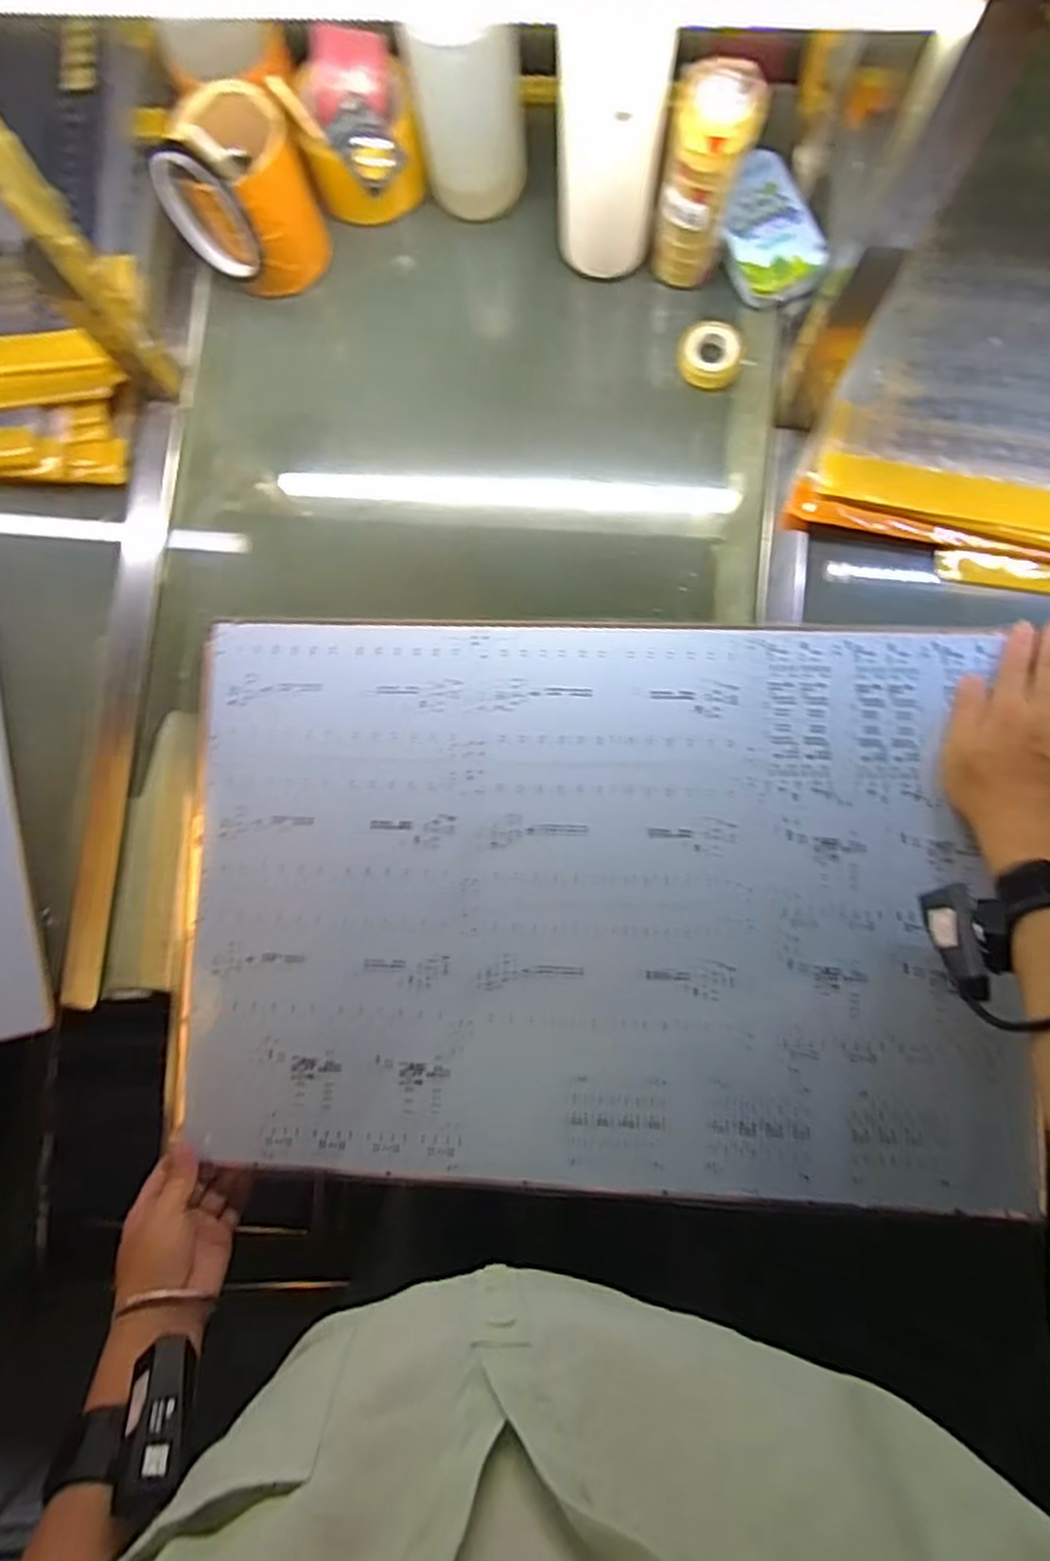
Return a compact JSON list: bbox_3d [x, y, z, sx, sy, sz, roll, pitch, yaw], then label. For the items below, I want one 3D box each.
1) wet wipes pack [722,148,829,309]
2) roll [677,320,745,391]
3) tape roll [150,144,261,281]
[{"bbox_3d":[0.183,-0.422,0.561,0.062,0.020,0.111,-17,86,2],"label":"wet wipes pack"},{"bbox_3d":[0.144,-0.330,0.572,0.049,0.015,0.046,0,87,3],"label":"roll"},{"bbox_3d":[-0.235,-0.417,0.549,0.081,0.099,0.025,35,89,4],"label":"tape roll"}]

